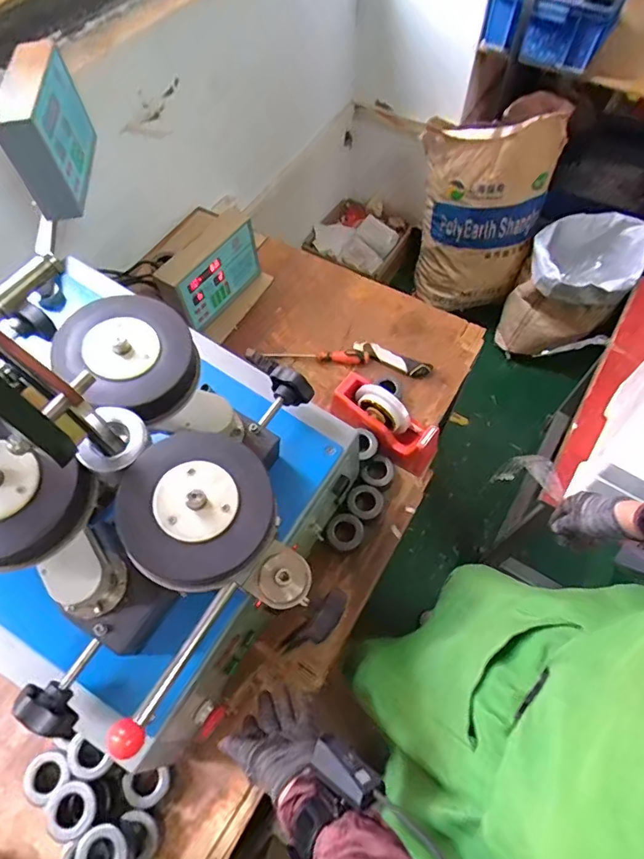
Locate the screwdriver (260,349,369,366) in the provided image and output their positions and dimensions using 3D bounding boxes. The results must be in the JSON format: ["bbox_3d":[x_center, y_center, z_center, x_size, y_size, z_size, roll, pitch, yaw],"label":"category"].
[{"bbox_3d":[-0.010,-0.151,0.999,0.210,0.024,0.031,1,61,0],"label":"screwdriver"}]

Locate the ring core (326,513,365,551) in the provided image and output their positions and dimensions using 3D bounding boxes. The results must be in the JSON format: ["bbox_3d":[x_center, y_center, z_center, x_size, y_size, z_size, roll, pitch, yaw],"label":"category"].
[{"bbox_3d":[0.037,0.170,0.815,0.058,0.021,0.059,-38,84,-11],"label":"ring core"}]

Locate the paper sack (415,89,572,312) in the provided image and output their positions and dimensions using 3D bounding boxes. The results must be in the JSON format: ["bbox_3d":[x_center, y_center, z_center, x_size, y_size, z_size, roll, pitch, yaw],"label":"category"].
[{"bbox_3d":[0.505,-0.712,1.633,0.386,0.609,0.275,-1,62,-1],"label":"paper sack"}]

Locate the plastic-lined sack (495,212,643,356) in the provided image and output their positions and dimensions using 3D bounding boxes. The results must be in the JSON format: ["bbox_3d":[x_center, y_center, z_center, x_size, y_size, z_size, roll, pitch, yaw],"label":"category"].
[{"bbox_3d":[0.822,-0.463,1.669,0.301,0.412,0.328,33,66,16],"label":"plastic-lined sack"}]

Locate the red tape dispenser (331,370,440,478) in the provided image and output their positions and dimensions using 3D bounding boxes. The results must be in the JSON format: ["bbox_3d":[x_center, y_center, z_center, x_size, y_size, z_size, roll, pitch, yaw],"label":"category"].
[{"bbox_3d":[0.111,-0.010,0.875,0.205,0.106,0.075,33,66,16],"label":"red tape dispenser"}]

